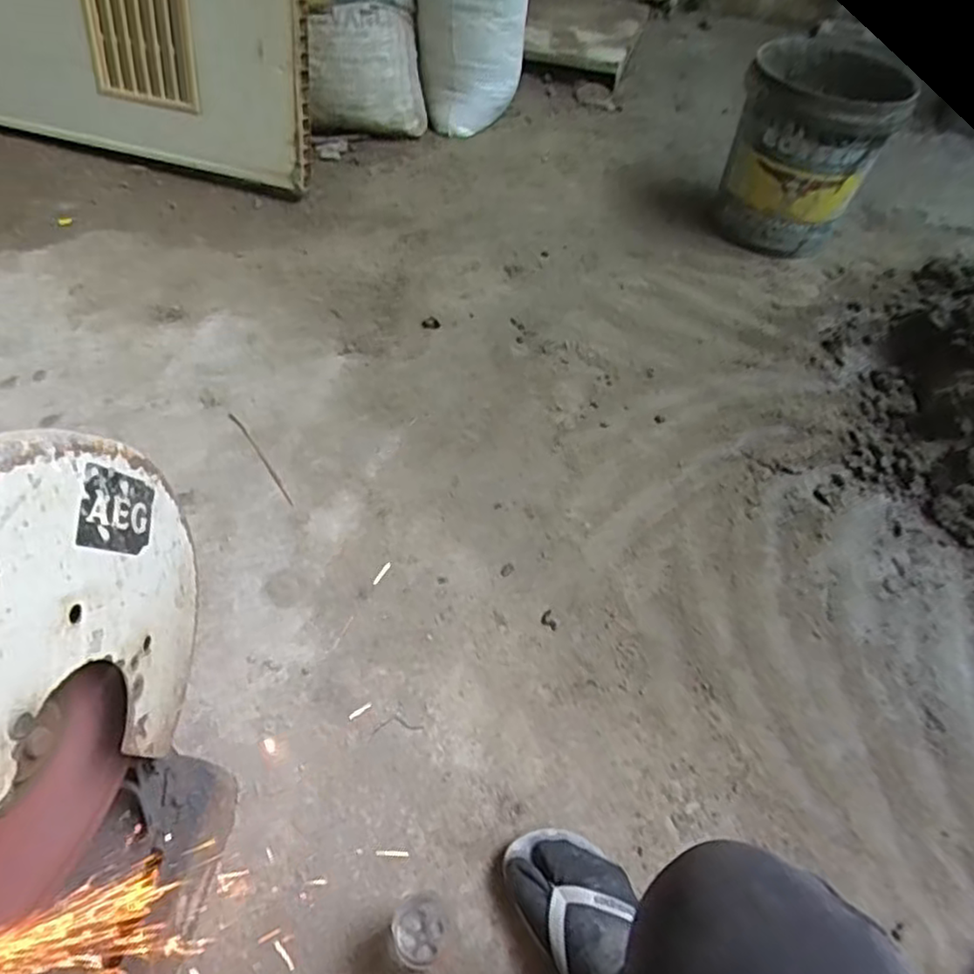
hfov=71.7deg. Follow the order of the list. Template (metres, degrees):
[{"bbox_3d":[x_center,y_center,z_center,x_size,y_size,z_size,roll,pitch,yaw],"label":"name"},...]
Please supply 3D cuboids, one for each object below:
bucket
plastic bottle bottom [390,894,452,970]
[{"bbox_3d":[0.639,-0.685,1.364,0.271,0.361,0.271,3,52,-4],"label":"bucket"},{"bbox_3d":[-0.062,0.430,0.653,0.055,0.022,0.059,3,52,-4],"label":"plastic bottle bottom"}]

